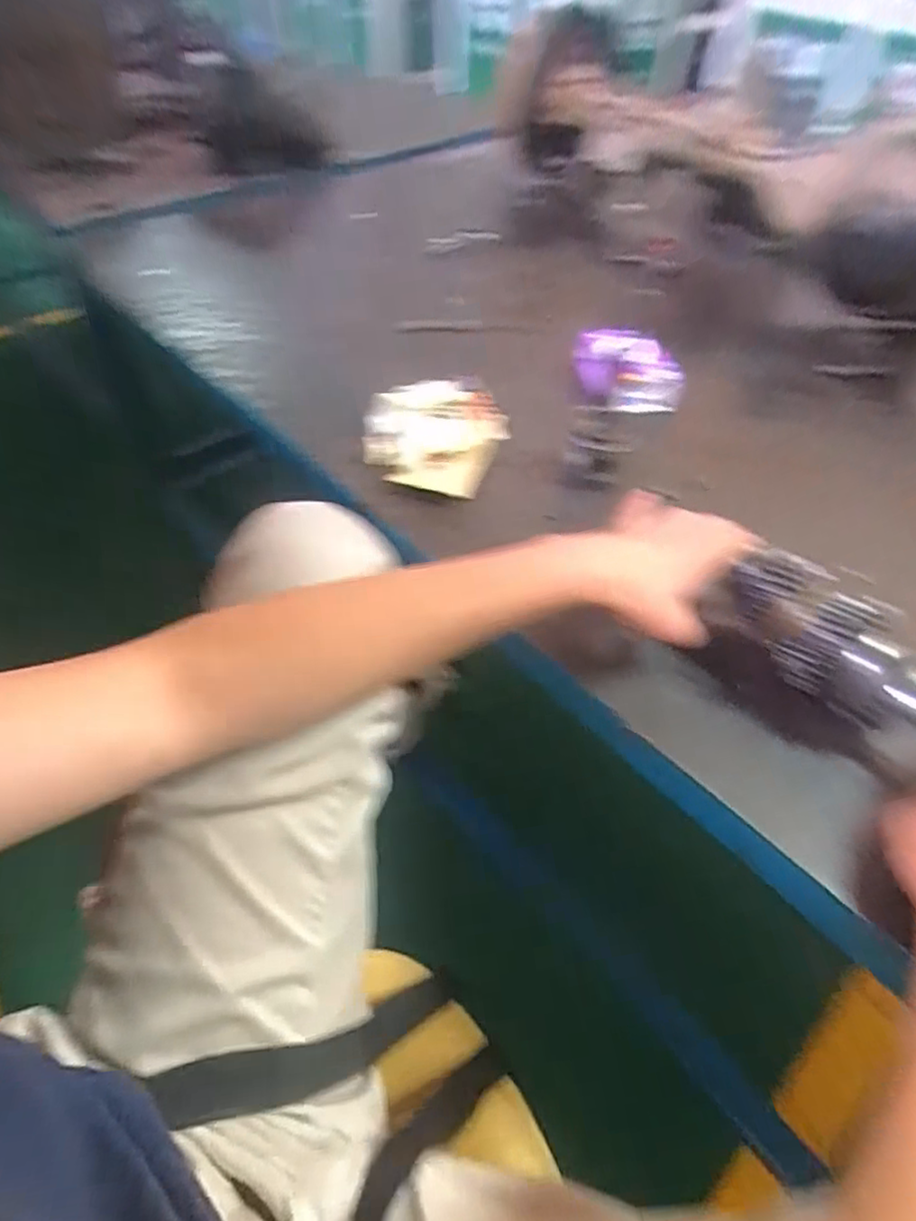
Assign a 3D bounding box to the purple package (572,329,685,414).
[{"bbox_3d":[0.190,-0.265,0.706,0.121,0.047,0.117,7,51,4],"label":"purple package"}]

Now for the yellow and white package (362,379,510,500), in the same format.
[{"bbox_3d":[-0.025,-0.171,0.623,0.136,0.051,0.134,3,51,1],"label":"yellow and white package"}]

